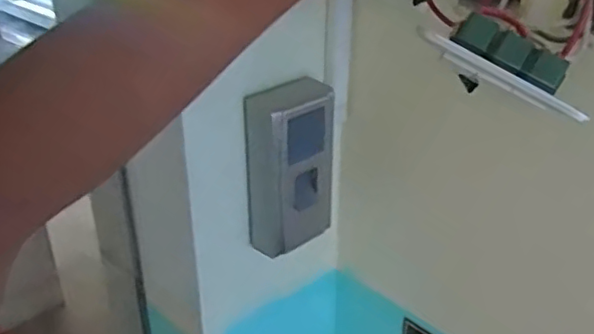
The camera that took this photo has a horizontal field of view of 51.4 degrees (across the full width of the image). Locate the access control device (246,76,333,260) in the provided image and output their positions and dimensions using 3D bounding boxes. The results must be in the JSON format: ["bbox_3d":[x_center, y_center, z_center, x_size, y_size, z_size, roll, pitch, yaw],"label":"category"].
[{"bbox_3d":[-0.005,0.000,0.552,0.079,0.144,0.037,-24,37,-36],"label":"access control device"}]

